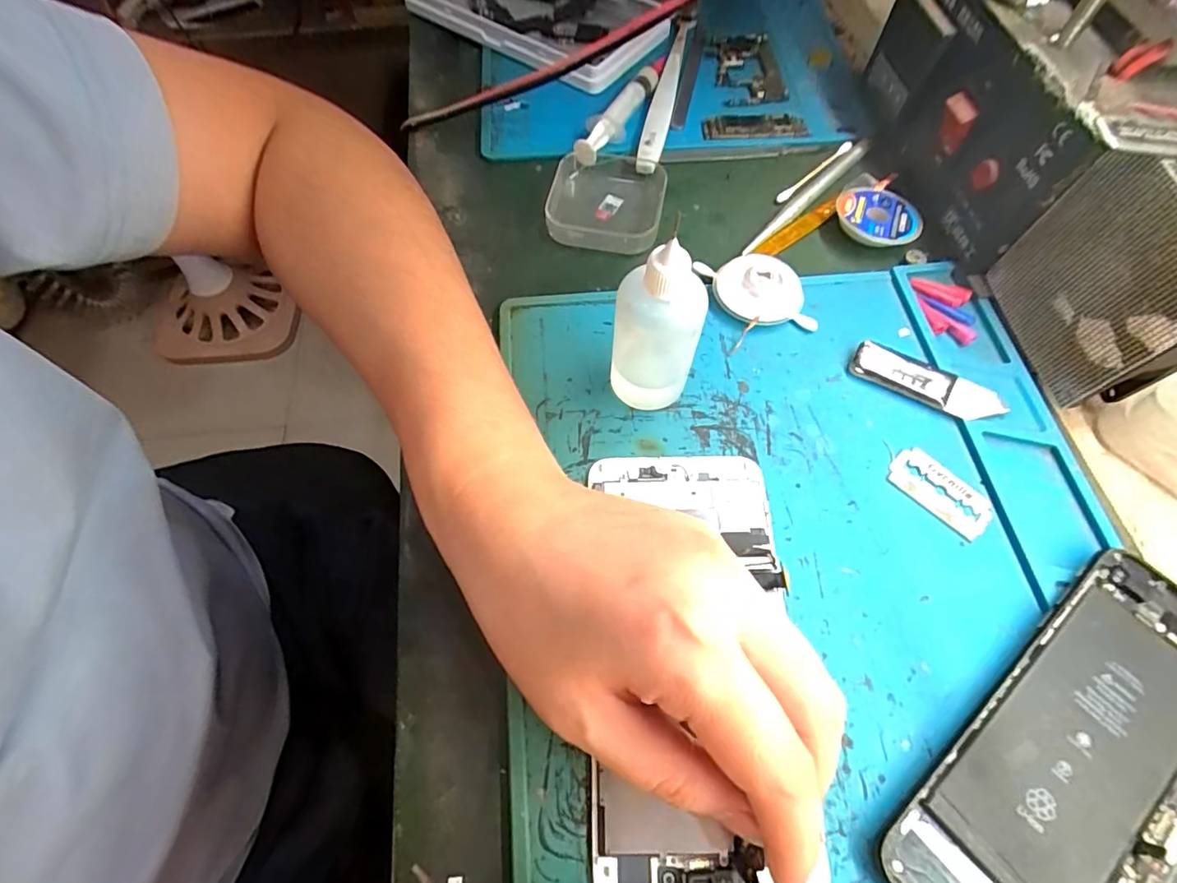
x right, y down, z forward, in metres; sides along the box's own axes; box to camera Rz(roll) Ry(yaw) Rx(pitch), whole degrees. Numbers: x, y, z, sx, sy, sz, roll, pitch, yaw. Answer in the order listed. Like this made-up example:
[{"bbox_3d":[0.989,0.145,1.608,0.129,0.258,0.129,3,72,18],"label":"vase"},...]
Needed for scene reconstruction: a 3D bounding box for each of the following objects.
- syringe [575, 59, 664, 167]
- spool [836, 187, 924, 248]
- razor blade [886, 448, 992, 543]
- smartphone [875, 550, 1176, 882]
[{"bbox_3d":[0.018,-0.205,0.327,0.024,0.019,0.090,22,66,11],"label":"syringe"},{"bbox_3d":[0.157,-0.121,0.287,0.043,0.011,0.039,13,65,8],"label":"spool"},{"bbox_3d":[0.149,0.021,0.225,0.042,0.004,0.022,40,71,18],"label":"razor blade"},{"bbox_3d":[0.171,0.112,0.178,0.154,0.010,0.075,-38,69,-16],"label":"smartphone"}]

